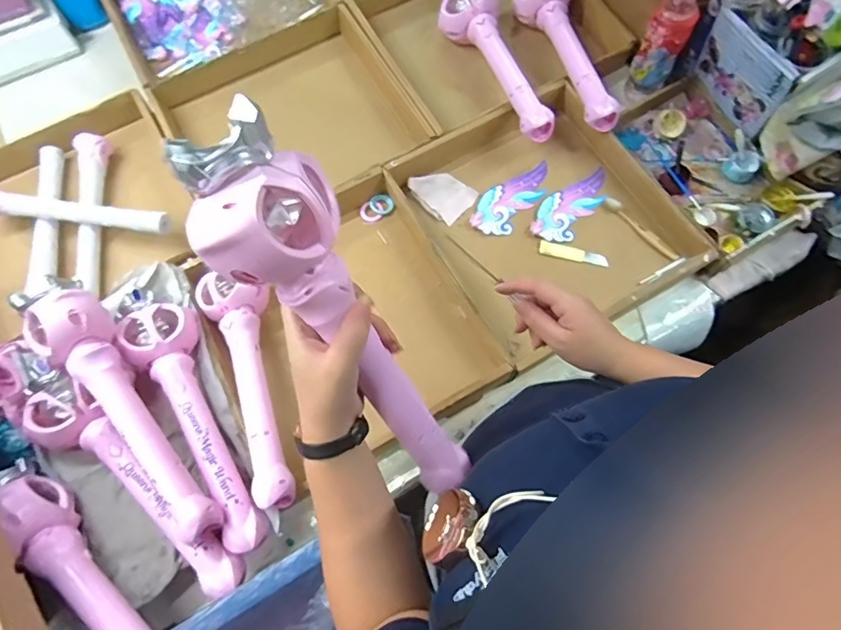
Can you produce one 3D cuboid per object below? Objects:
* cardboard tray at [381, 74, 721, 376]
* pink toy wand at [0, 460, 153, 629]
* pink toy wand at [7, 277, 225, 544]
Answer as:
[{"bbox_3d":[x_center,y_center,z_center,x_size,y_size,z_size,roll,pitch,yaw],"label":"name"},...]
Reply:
[{"bbox_3d":[0.189,-0.150,0.768,0.342,0.069,0.374,-29,73,-7],"label":"cardboard tray"},{"bbox_3d":[-0.353,0.288,0.523,0.355,0.061,0.055,40,77,14],"label":"pink toy wand"},{"bbox_3d":[-0.344,0.104,0.575,0.074,0.110,0.355,-38,74,-10],"label":"pink toy wand"}]

